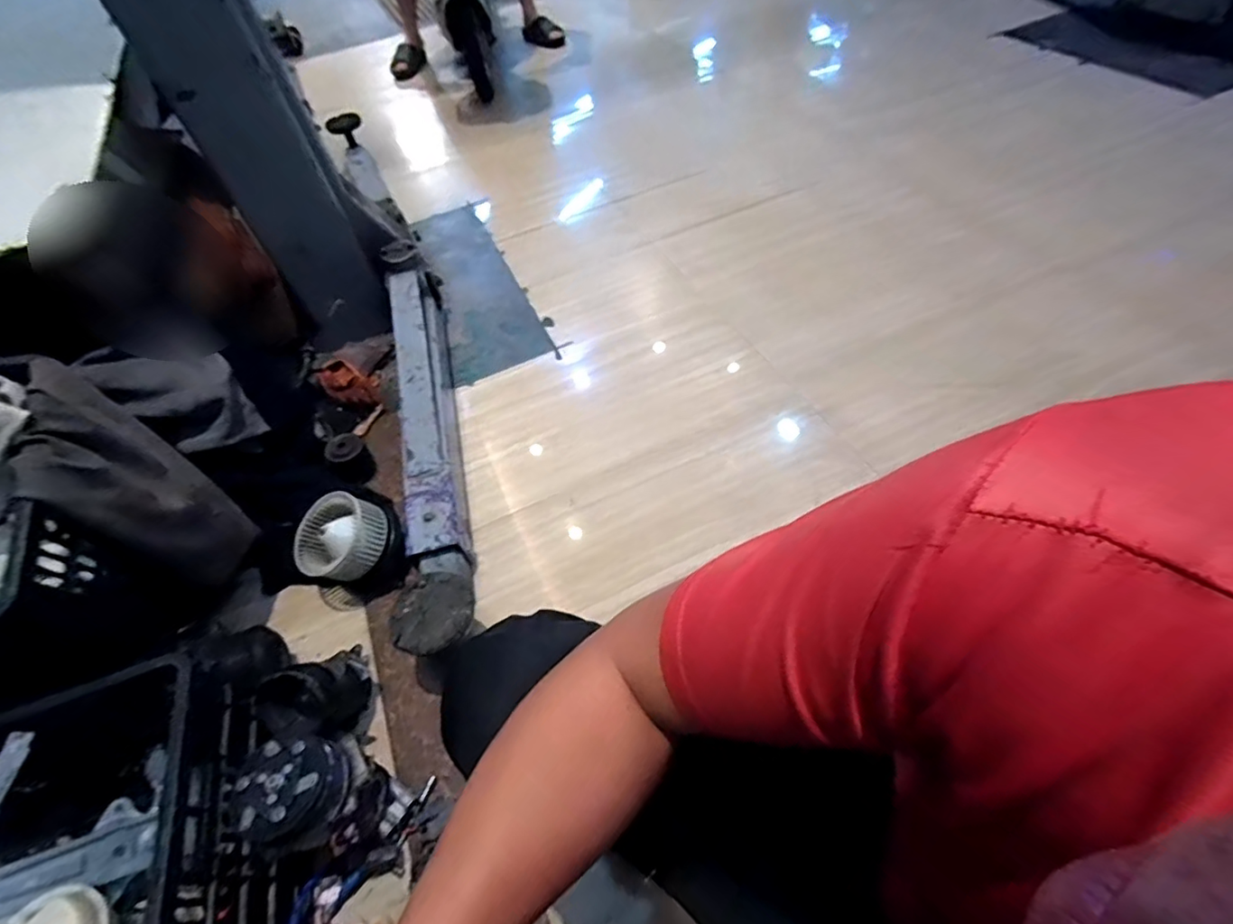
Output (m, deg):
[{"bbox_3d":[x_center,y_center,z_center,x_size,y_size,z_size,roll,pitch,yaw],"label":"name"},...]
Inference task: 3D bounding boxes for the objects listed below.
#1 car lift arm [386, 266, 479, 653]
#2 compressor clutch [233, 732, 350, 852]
[{"bbox_3d":[-0.377,-0.056,1.105,0.115,0.162,0.923,-16,53,-5],"label":"car lift arm"},{"bbox_3d":[-0.387,0.387,0.661,0.107,0.067,0.108,-3,53,5],"label":"compressor clutch"}]

